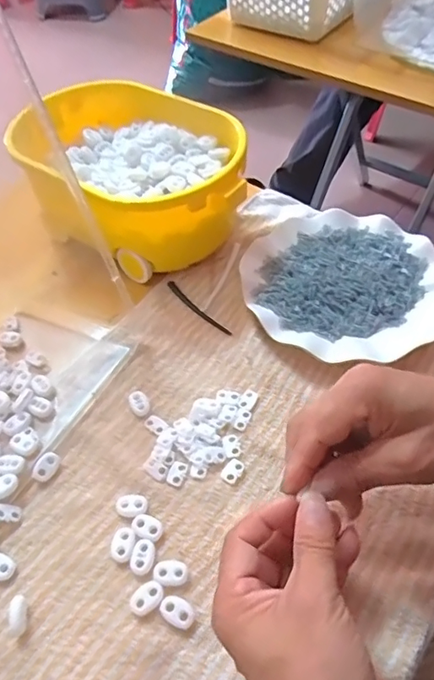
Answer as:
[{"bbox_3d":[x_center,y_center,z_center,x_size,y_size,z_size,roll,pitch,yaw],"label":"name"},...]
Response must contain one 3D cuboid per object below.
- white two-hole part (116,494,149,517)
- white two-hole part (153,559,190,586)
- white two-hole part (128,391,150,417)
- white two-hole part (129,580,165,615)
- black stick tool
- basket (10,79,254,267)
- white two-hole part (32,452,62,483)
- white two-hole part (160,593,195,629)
[{"bbox_3d":[-0.060,0.118,0.374,0.022,0.005,0.016,-11,52,-5],"label":"white two-hole part"},{"bbox_3d":[-0.030,0.153,0.345,0.022,0.007,0.016,1,51,4],"label":"white two-hole part"},{"bbox_3d":[-0.063,0.051,0.425,0.014,0.005,0.023,-23,54,-15],"label":"white two-hole part"},{"bbox_3d":[-0.045,0.165,0.336,0.022,0.006,0.016,-35,58,-23],"label":"white two-hole part"},{"bbox_3d":[-0.019,-0.030,0.490,0.009,0.004,0.087,-35,59,-22],"label":"black stick tool"},{"bbox_3d":[-0.083,-0.164,0.531,0.171,0.098,0.250,-36,58,-23],"label":"basket"},{"bbox_3d":[-0.127,0.095,0.393,0.016,0.006,0.022,42,62,-2],"label":"white two-hole part"},{"bbox_3d":[-0.025,0.171,0.331,0.022,0.006,0.015,30,59,24],"label":"white two-hole part"}]

